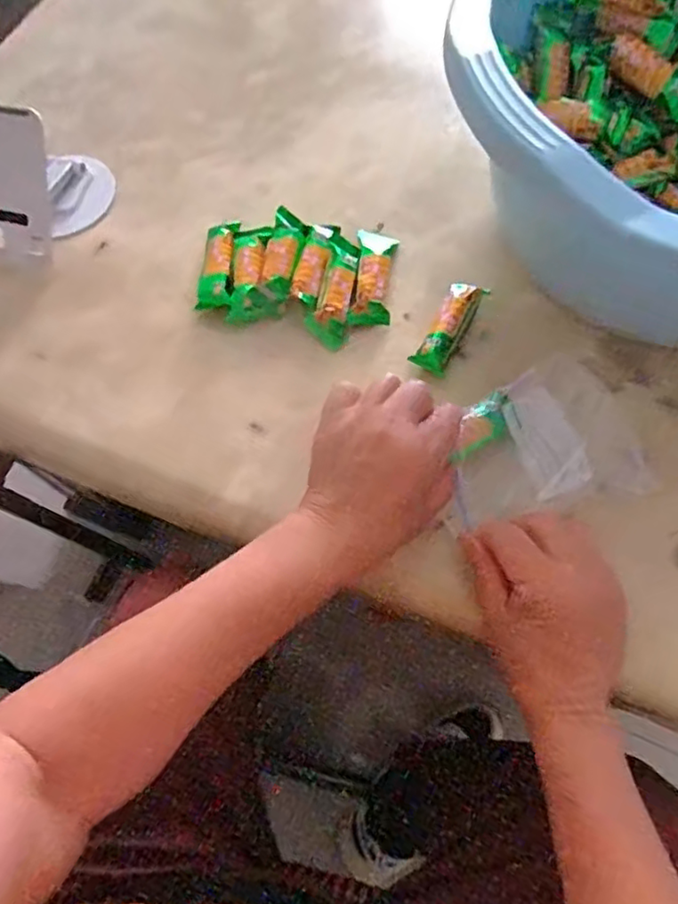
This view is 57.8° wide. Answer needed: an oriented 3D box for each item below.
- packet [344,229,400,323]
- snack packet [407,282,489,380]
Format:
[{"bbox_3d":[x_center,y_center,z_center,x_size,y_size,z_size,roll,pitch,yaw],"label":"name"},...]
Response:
[{"bbox_3d":[0.027,-0.137,0.479,0.031,0.016,0.086,6,66,6],"label":"packet"},{"bbox_3d":[0.082,-0.093,0.459,0.026,0.019,0.080,27,70,15],"label":"snack packet"}]

